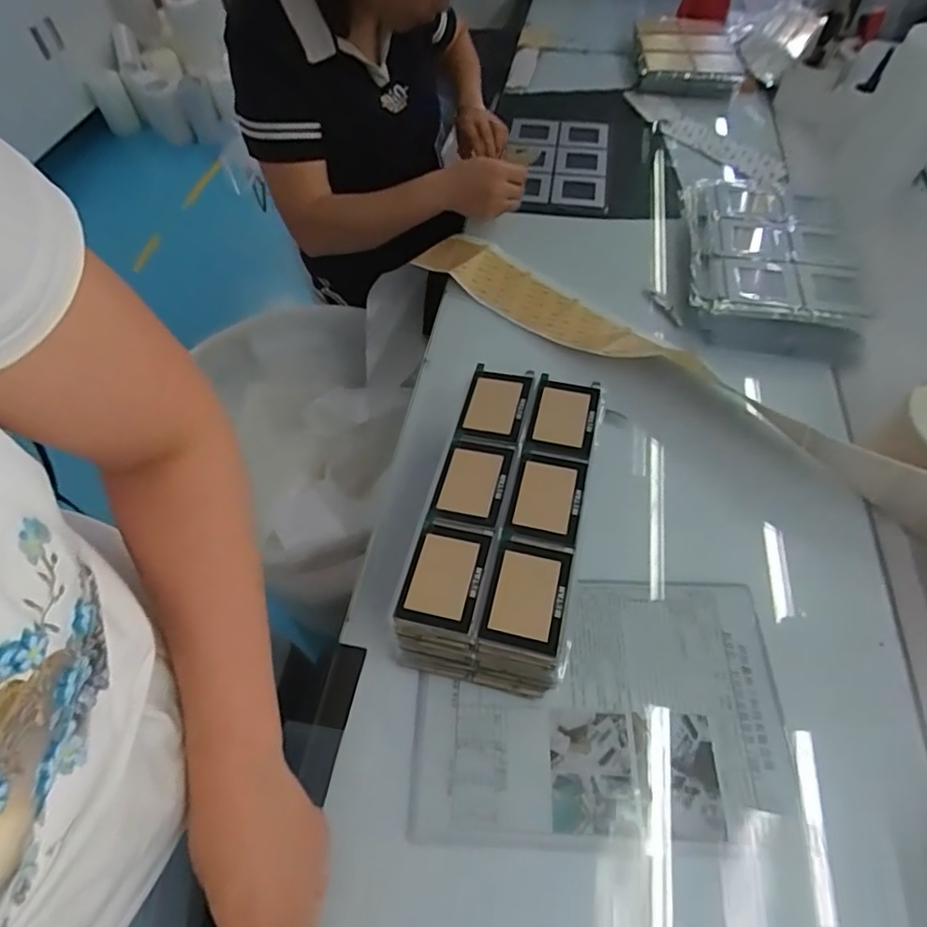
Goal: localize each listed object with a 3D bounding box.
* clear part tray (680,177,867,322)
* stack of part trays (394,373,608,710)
[{"bbox_3d":[0.391,-0.275,0.725,0.199,0.044,0.253,11,56,10],"label":"clear part tray"},{"bbox_3d":[0.040,0.054,0.539,0.130,0.101,0.276,11,56,10],"label":"stack of part trays"}]

